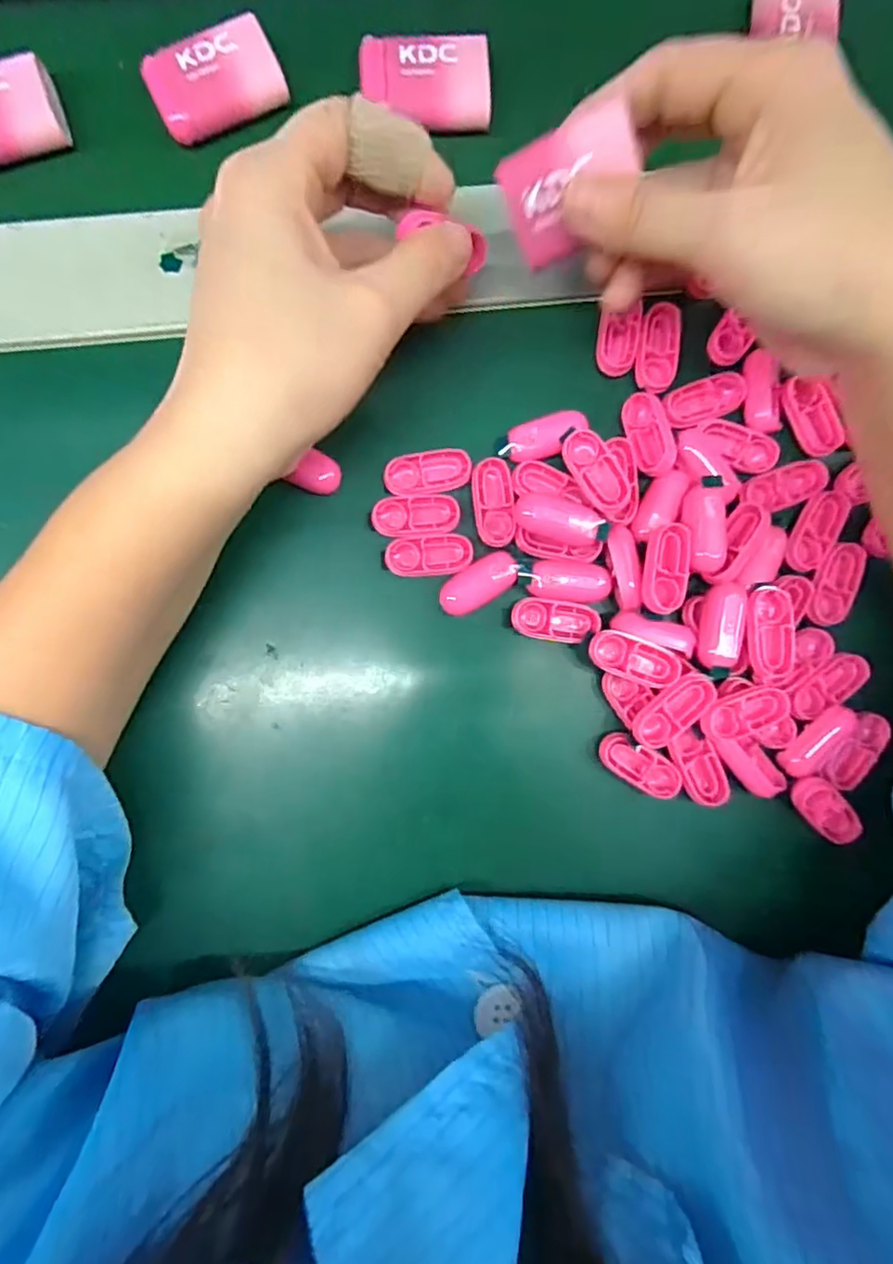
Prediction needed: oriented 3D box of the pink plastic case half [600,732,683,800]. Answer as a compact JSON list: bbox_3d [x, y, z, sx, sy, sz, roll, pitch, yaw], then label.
[{"bbox_3d":[0.077,0.053,0.239,0.034,0.009,0.015,34,87,0],"label":"pink plastic case half"}]

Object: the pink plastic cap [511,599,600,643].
[{"bbox_3d":[0.043,-0.005,0.241,0.034,0.007,0.016,7,87,-1],"label":"pink plastic cap"}]

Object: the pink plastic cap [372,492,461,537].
[{"bbox_3d":[-0.012,-0.046,0.241,0.034,0.004,0.015,-5,88,-2],"label":"pink plastic cap"}]

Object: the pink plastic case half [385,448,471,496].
[{"bbox_3d":[-0.007,-0.063,0.244,0.033,0.009,0.016,-11,88,-2],"label":"pink plastic case half"}]

